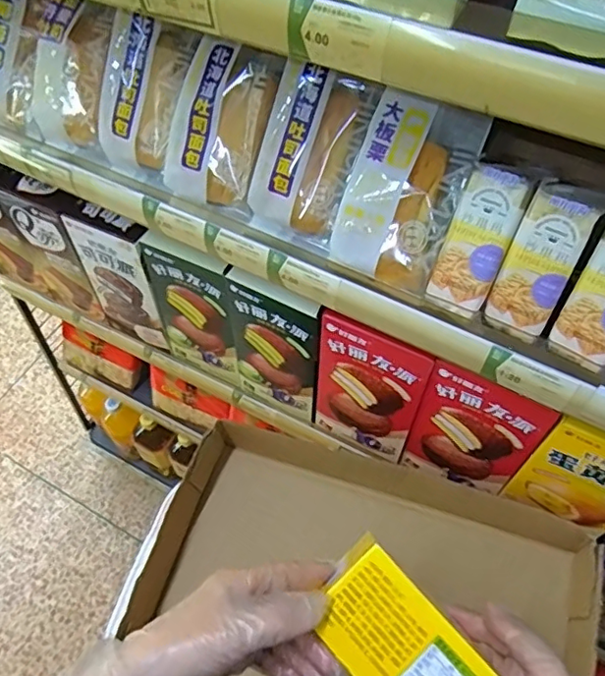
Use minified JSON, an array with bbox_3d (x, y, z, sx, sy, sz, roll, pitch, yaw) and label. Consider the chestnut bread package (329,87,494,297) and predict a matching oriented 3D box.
[{"bbox_3d":[0.081,-0.117,0.453,0.087,0.036,0.143,22,98,7],"label":"chestnut bread package"}]

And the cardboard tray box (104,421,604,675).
[{"bbox_3d":[0.041,0.279,0.549,0.406,0.096,0.298,18,59,12],"label":"cardboard tray box"}]

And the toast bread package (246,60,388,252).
[{"bbox_3d":[0.006,-0.155,0.489,0.085,0.144,0.041,23,17,7],"label":"toast bread package"}]

